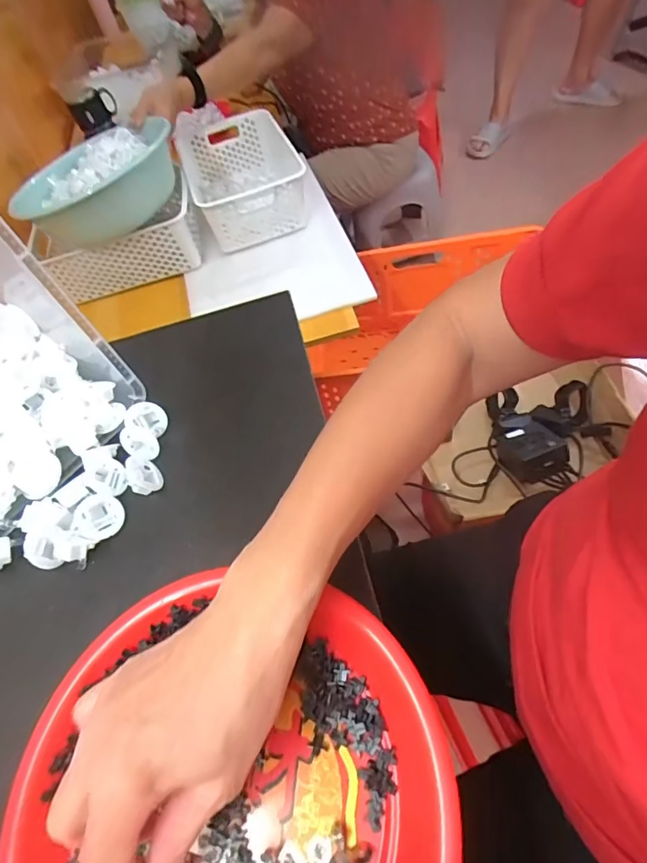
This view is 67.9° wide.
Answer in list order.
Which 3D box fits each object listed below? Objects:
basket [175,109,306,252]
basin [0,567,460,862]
[{"bbox_3d":[-0.165,-0.522,1.001,0.226,0.117,0.315,-17,56,-1],"label":"basket"},{"bbox_3d":[-0.053,0.195,0.250,0.229,0.036,0.217,-2,53,3],"label":"basin"}]

